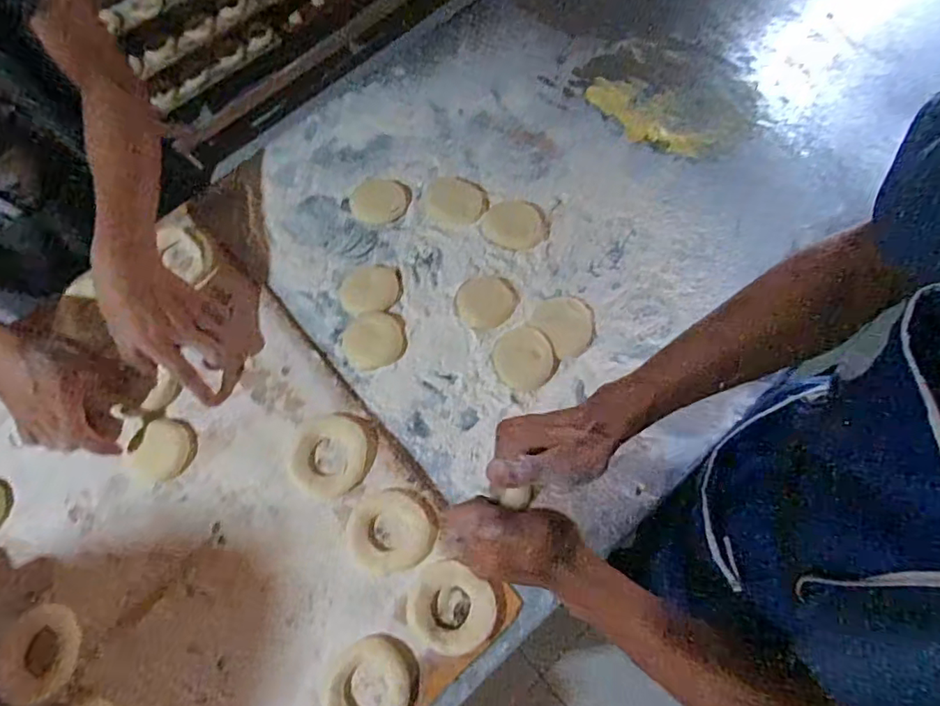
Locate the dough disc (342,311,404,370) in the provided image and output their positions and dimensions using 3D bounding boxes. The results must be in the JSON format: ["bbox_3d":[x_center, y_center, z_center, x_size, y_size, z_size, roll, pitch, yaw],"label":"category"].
[{"bbox_3d":[-0.106,-0.015,0.602,0.065,0.009,0.059,-23,70,-6],"label":"dough disc"}]

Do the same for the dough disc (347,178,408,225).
[{"bbox_3d":[-0.109,-0.182,0.659,0.066,0.006,0.057,-4,69,1],"label":"dough disc"}]

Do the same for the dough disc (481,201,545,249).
[{"bbox_3d":[0.049,-0.147,0.629,0.070,0.009,0.058,0,69,3],"label":"dough disc"}]

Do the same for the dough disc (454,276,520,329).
[{"bbox_3d":[0.017,-0.058,0.604,0.067,0.005,0.060,-39,73,-11],"label":"dough disc"}]

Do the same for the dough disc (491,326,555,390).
[{"bbox_3d":[0.057,0.005,0.583,0.066,0.009,0.061,-1,69,2],"label":"dough disc"}]

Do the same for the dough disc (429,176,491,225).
[{"bbox_3d":[-0.015,-0.181,0.650,0.071,0.007,0.057,12,70,7],"label":"dough disc"}]

